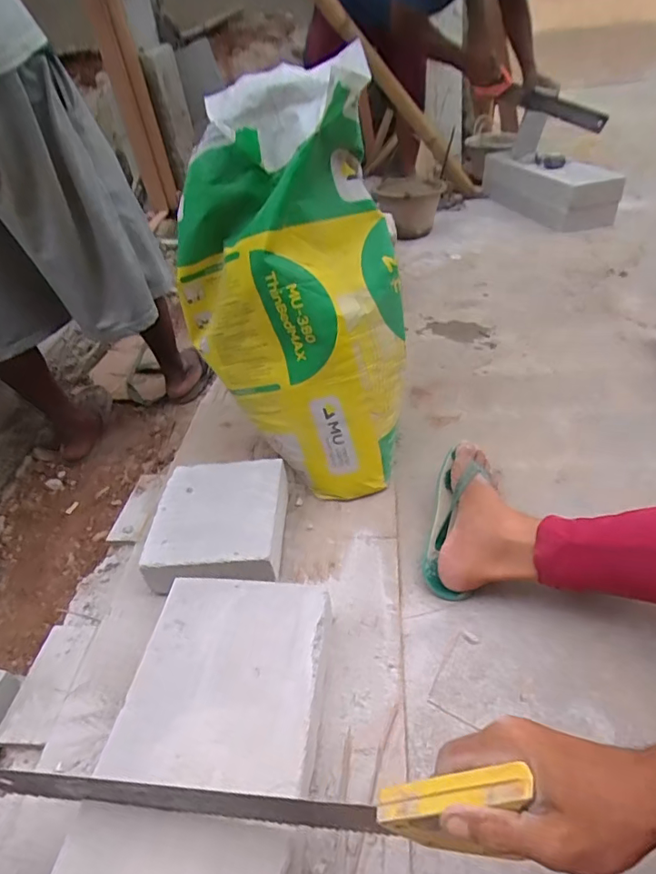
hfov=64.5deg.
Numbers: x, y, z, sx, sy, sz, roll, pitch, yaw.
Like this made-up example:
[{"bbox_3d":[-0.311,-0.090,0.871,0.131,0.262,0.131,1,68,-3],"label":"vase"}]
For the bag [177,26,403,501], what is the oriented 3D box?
[{"bbox_3d":[-0.029,-0.210,0.775,0.314,0.503,0.243,24,51,29],"label":"bag"}]

